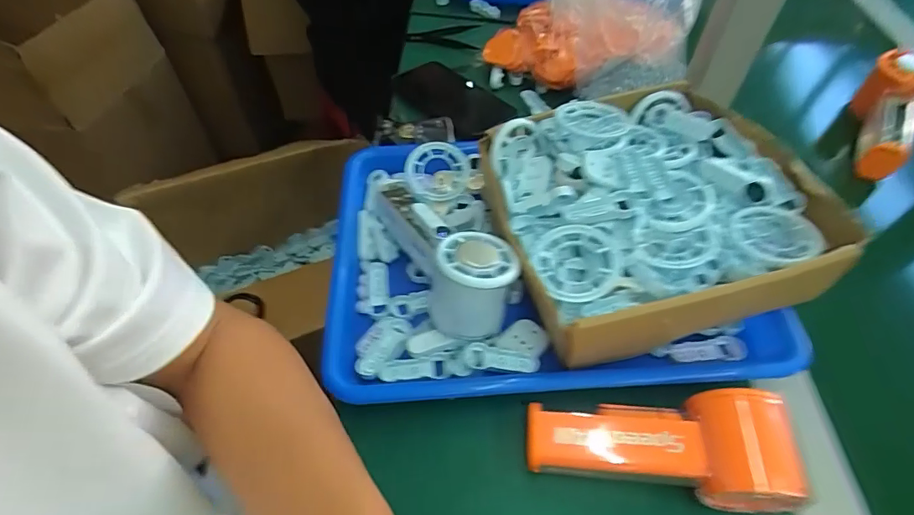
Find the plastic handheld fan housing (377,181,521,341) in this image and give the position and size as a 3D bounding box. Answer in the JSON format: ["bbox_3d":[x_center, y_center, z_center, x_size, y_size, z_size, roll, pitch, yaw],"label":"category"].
[{"bbox_3d":[-0.011,-0.014,0.370,0.063,0.063,0.154,-21,55,-15],"label":"plastic handheld fan housing"}]

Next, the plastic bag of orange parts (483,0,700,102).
[{"bbox_3d":[0.147,-0.264,0.511,0.205,0.137,0.104,15,54,12],"label":"plastic bag of orange parts"}]

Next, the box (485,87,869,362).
[{"bbox_3d":[0.142,-0.031,0.365,0.213,0.080,0.202,-11,54,-8],"label":"box"}]

